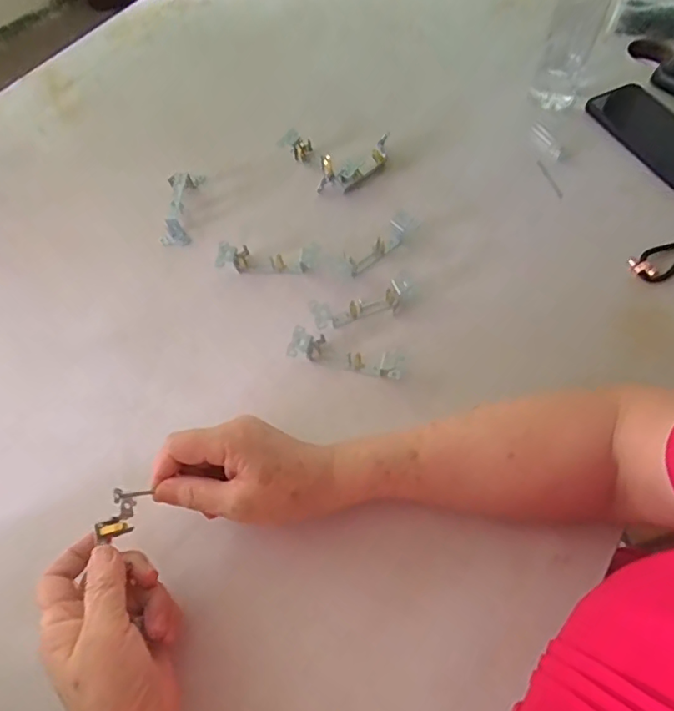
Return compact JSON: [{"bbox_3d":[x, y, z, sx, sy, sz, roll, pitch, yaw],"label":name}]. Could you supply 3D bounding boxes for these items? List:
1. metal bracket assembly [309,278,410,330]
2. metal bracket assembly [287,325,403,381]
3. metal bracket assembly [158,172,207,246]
[{"bbox_3d":[0.024,-0.050,0.496,0.099,0.020,0.029,-22,63,-8],"label":"metal bracket assembly"},{"bbox_3d":[0.007,0.004,0.470,0.103,0.024,0.028,16,64,11],"label":"metal bracket assembly"},{"bbox_3d":[-0.177,-0.173,0.578,0.034,0.024,0.105,2,62,4],"label":"metal bracket assembly"}]

